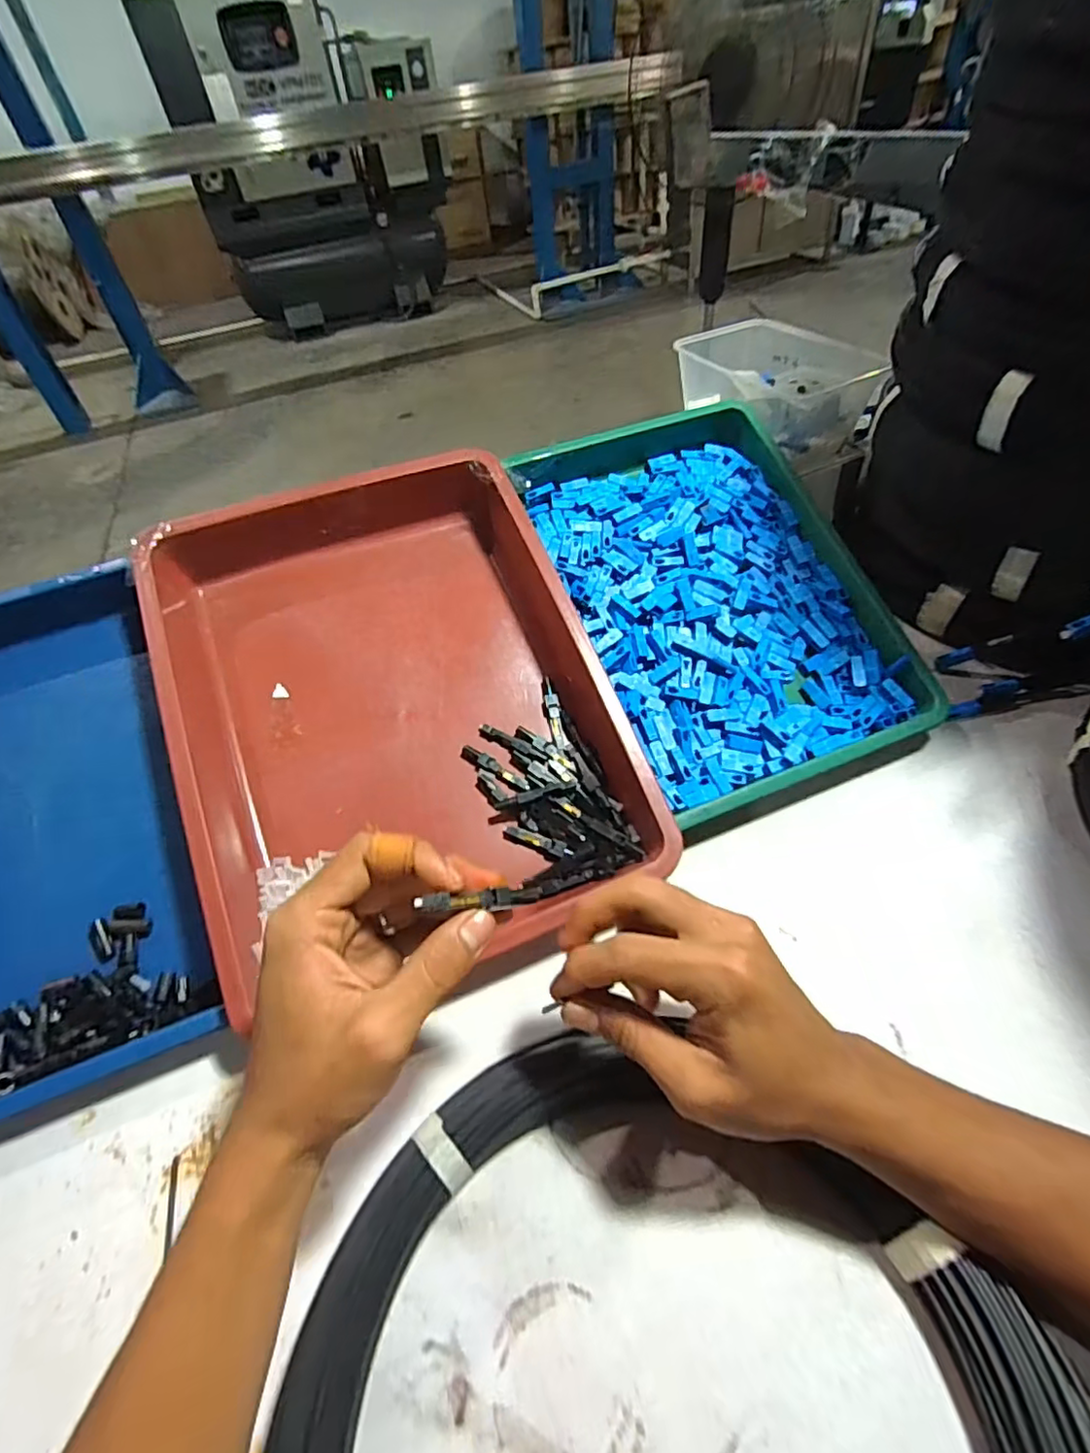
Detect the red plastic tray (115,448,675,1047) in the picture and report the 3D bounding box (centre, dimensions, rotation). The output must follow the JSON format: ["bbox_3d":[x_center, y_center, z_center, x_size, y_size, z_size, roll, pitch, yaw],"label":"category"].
[{"bbox_3d":[-0.105,-0.023,0.425,0.267,0.058,0.365,-20,71,-11],"label":"red plastic tray"}]

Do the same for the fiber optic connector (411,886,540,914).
[{"bbox_3d":[-0.026,0.073,0.260,0.052,0.006,0.007,1,44,-20],"label":"fiber optic connector"}]

